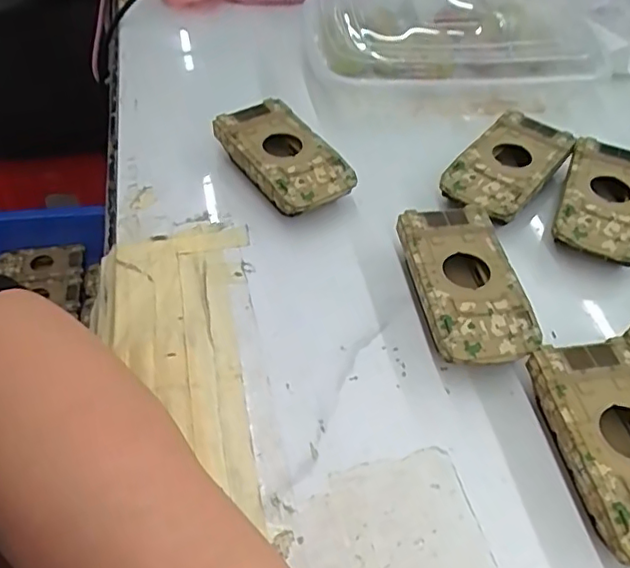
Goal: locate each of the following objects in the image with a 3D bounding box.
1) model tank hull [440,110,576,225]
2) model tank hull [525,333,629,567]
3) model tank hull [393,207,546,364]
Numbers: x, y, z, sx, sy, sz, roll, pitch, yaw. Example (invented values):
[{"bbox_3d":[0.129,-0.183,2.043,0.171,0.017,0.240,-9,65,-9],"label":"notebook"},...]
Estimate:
[{"bbox_3d":[0.120,-0.071,0.377,0.050,0.025,0.095,32,56,23],"label":"model tank hull"},{"bbox_3d":[0.130,0.072,0.255,0.052,0.025,0.095,-6,50,-7],"label":"model tank hull"},{"bbox_3d":[0.077,0.004,0.312,0.052,0.026,0.094,-5,50,-6],"label":"model tank hull"}]

